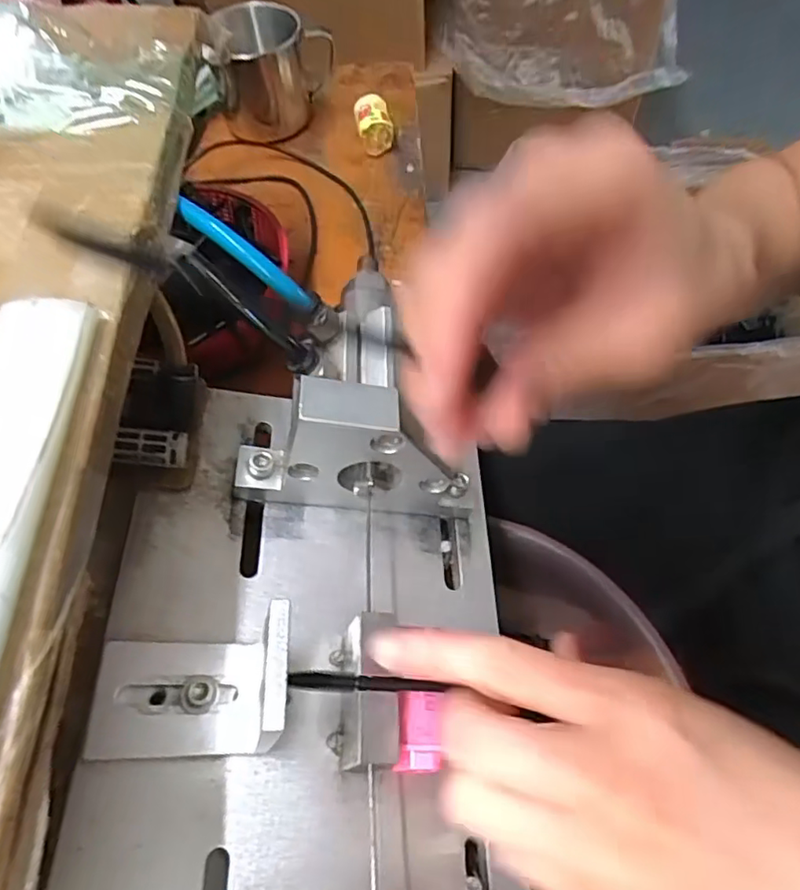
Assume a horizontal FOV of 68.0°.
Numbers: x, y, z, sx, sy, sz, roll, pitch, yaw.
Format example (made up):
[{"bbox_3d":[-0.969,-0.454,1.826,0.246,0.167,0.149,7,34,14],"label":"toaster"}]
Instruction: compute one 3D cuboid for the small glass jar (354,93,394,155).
[{"bbox_3d":[-0.019,-0.240,0.448,0.026,0.029,0.034,-11,59,-2],"label":"small glass jar"}]

